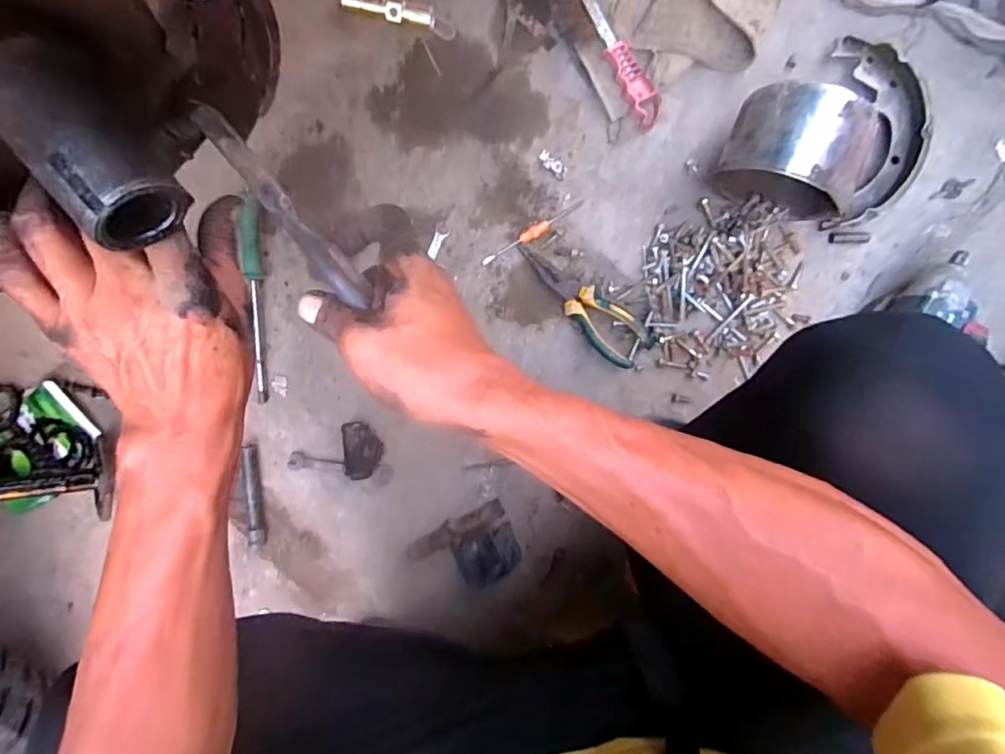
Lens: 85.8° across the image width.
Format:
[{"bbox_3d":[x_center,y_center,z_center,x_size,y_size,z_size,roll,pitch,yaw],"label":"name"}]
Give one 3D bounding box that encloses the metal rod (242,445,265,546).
[{"bbox_3d":[-0.319,0.153,0.691,0.018,0.011,0.127,-1,97,2],"label":"metal rod"}]

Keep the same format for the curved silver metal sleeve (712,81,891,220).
[{"bbox_3d":[0.299,-0.232,0.565,0.130,0.123,0.088,18,97,-1],"label":"curved silver metal sleeve"}]

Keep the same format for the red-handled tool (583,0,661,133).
[{"bbox_3d":[0.119,-0.369,0.597,0.033,0.021,0.201,-31,95,5],"label":"red-handled tool"}]

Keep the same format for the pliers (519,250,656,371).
[{"bbox_3d":[0.094,-0.083,0.644,0.188,0.030,0.058,39,97,-3],"label":"pliers"}]

